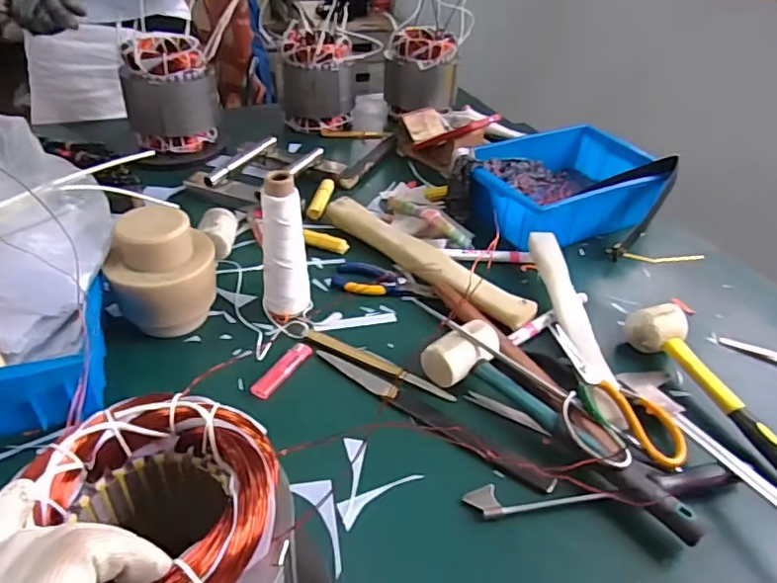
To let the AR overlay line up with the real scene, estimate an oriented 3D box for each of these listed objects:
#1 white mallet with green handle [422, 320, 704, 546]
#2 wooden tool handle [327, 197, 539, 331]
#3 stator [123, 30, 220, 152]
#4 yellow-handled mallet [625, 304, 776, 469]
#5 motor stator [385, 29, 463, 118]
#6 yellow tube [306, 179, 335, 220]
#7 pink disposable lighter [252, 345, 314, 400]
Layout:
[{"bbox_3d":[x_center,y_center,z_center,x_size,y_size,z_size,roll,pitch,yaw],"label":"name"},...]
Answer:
[{"bbox_3d":[0.157,0.125,0.532,0.077,0.051,0.281,-28,47,-34],"label":"white mallet with green handle"},{"bbox_3d":[0.037,-0.048,0.740,0.340,0.030,0.048,32,45,31],"label":"wooden tool handle"},{"bbox_3d":[-0.379,-0.339,0.985,0.146,0.178,0.146,-9,39,-16],"label":"stator"},{"bbox_3d":[0.346,0.114,0.557,0.052,0.057,0.271,-11,40,-19],"label":"yellow-handled mallet"},{"bbox_3d":[0.067,-0.451,1.153,0.145,0.143,0.145,3,37,-1],"label":"motor stator"},{"bbox_3d":[-0.104,-0.147,0.883,0.022,0.016,0.105,8,38,5],"label":"yellow tube"},{"bbox_3d":[-0.110,0.083,0.592,0.022,0.008,0.084,21,41,21],"label":"pink disposable lighter"}]

